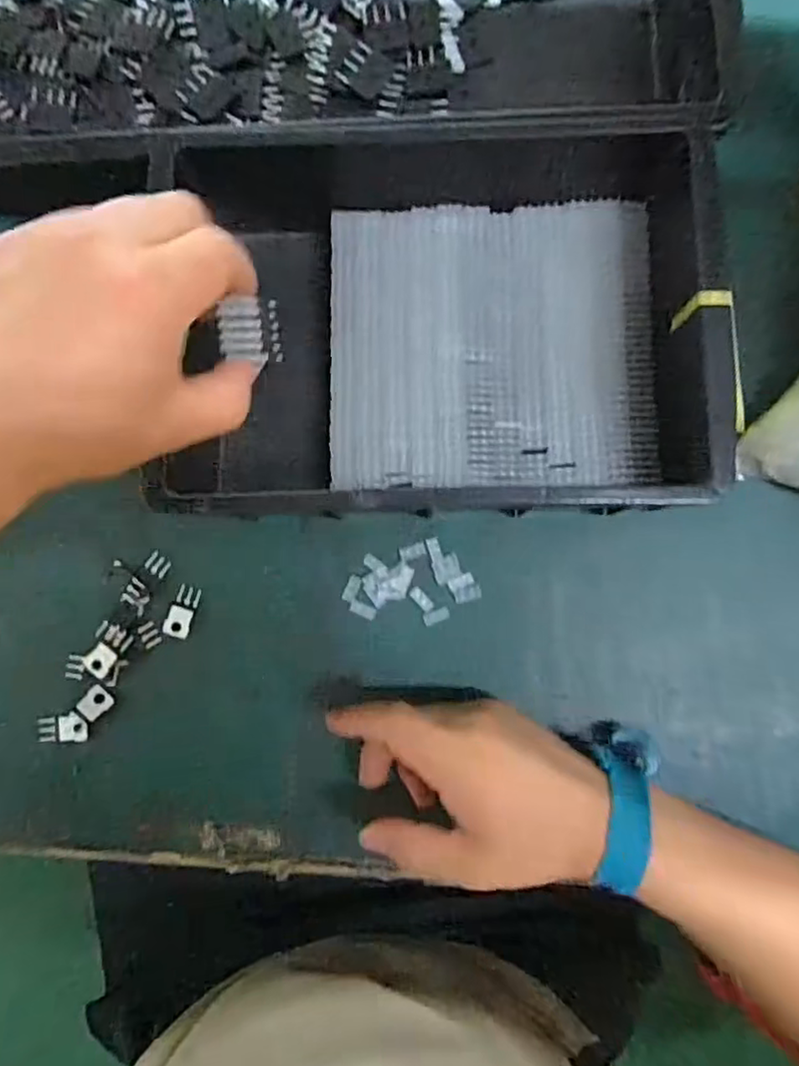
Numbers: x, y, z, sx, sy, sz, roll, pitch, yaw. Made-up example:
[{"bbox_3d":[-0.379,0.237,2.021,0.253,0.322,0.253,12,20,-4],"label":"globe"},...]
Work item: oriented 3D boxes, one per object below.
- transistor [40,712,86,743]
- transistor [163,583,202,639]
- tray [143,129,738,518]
[{"bbox_3d":[-0.204,0.118,0.381,0.031,0.007,0.017,-8,85,15],"label":"transistor"},{"bbox_3d":[-0.132,0.048,0.386,0.015,0.004,0.032,16,86,3],"label":"transistor"},{"bbox_3d":[0.021,-0.123,0.368,0.310,0.069,0.221,-1,85,2],"label":"tray"}]

